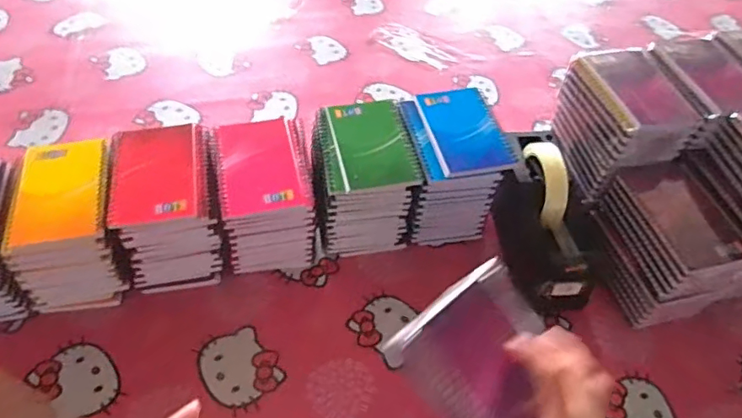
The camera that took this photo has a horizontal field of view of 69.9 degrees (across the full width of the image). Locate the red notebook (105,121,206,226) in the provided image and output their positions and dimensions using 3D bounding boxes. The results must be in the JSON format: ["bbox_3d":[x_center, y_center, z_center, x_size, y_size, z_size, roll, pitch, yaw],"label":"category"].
[{"bbox_3d":[-0.220,-0.039,0.547,0.088,0.007,0.126,-8,52,-10],"label":"red notebook"}]

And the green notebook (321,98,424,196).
[{"bbox_3d":[-0.005,-0.072,0.586,0.101,0.013,0.127,-7,52,-10],"label":"green notebook"}]

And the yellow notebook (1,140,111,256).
[{"bbox_3d":[-0.311,-0.020,0.529,0.089,0.013,0.133,-10,53,-12],"label":"yellow notebook"}]

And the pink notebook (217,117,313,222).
[{"bbox_3d":[-0.116,-0.048,0.564,0.088,0.012,0.131,-8,52,-10],"label":"pink notebook"}]

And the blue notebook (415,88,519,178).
[{"bbox_3d":[0.107,-0.093,0.609,0.085,0.010,0.128,-8,52,-11],"label":"blue notebook"}]

